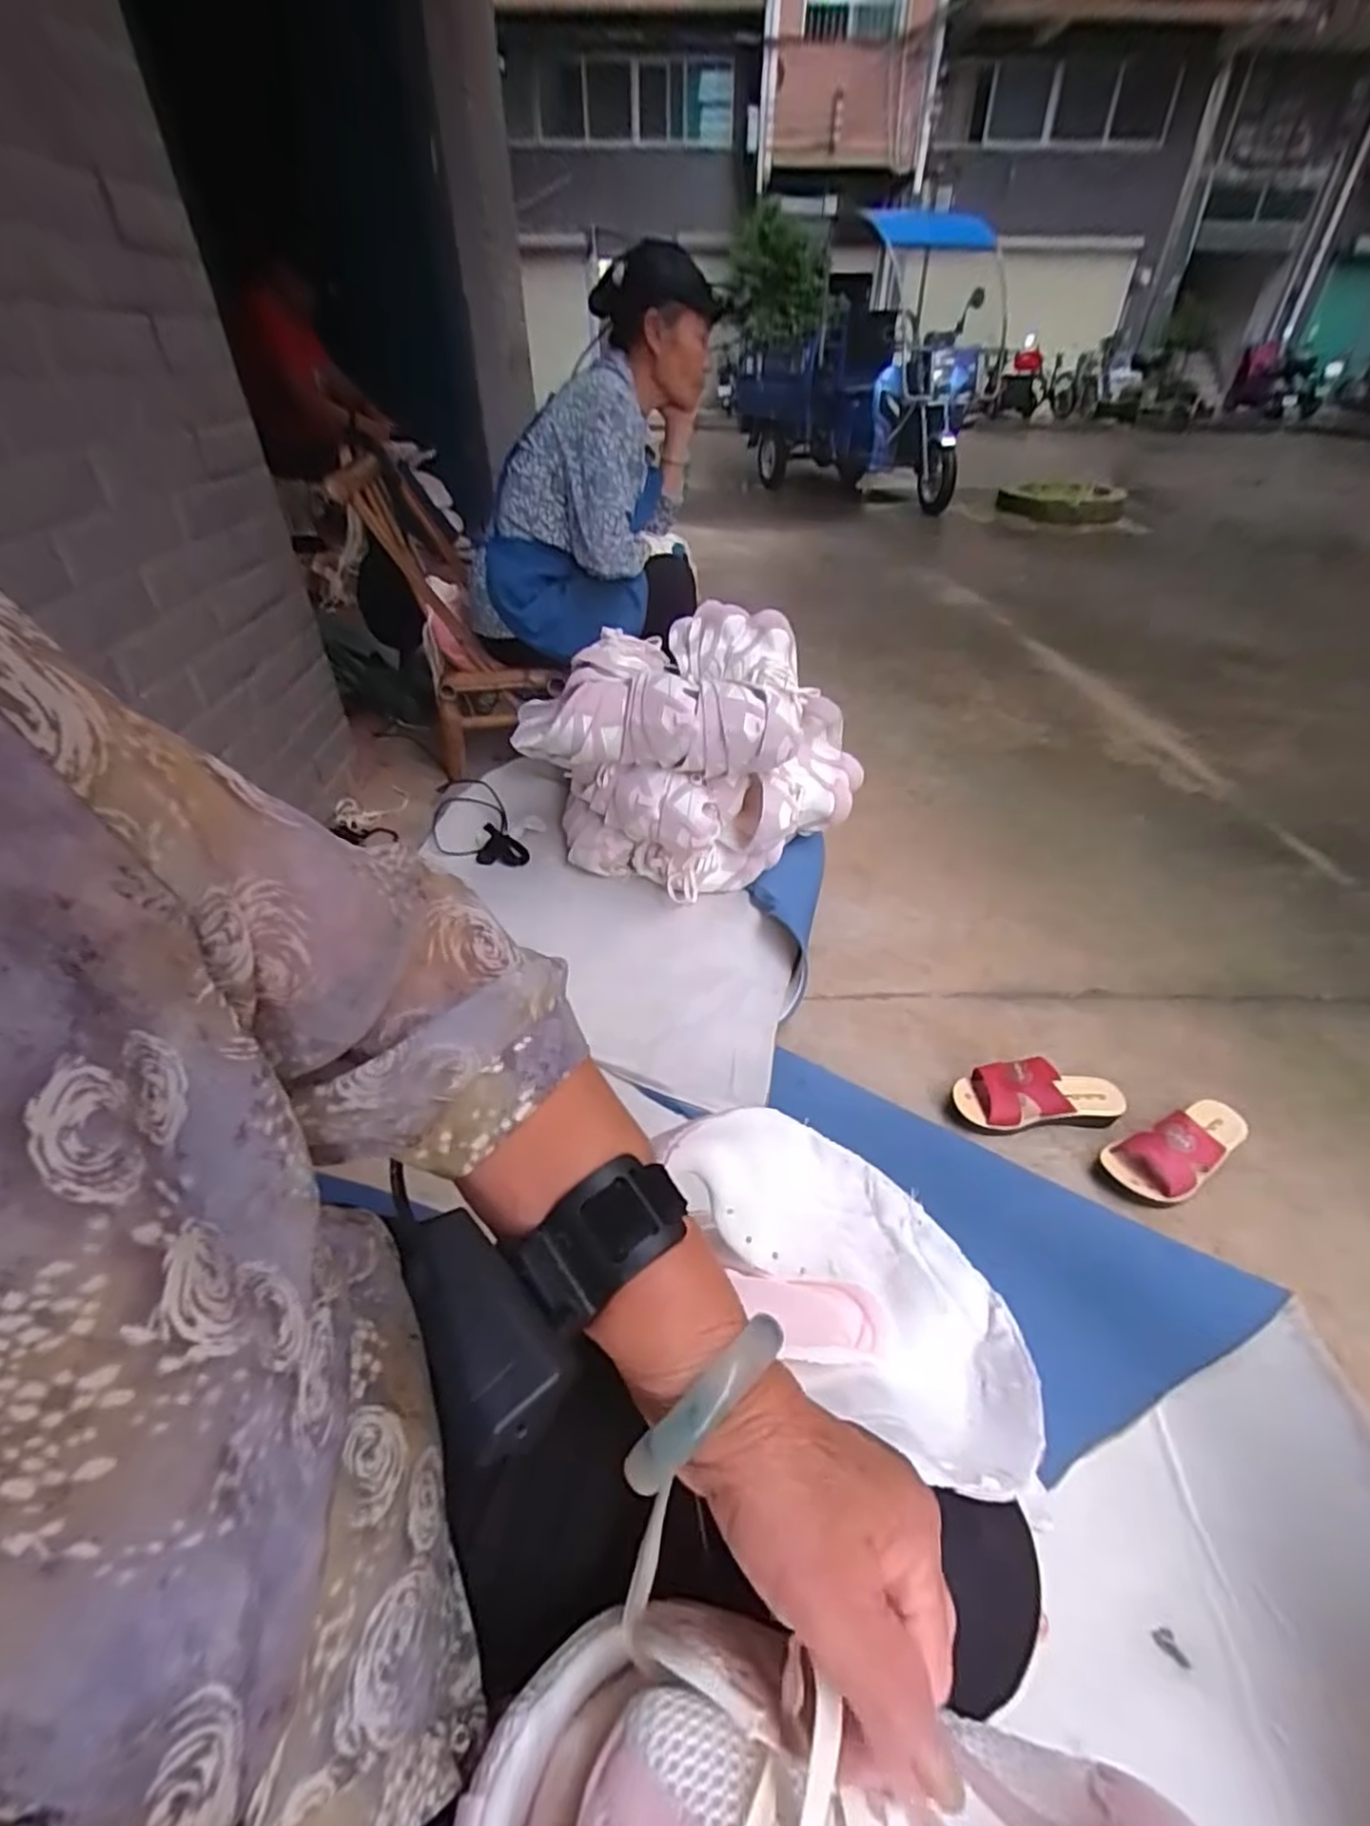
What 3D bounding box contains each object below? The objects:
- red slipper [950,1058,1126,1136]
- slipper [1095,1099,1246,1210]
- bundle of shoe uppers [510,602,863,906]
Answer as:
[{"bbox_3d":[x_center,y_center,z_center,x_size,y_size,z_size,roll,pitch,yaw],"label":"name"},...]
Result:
[{"bbox_3d":[0.470,0.238,0.932,0.220,0.064,0.082,0,39,-6],"label":"red slipper"},{"bbox_3d":[0.631,0.284,0.891,0.211,0.071,0.088,-20,45,-27],"label":"slipper"},{"bbox_3d":[0.004,-0.268,1.262,0.512,0.393,0.396,24,45,27],"label":"bundle of shoe uppers"}]

